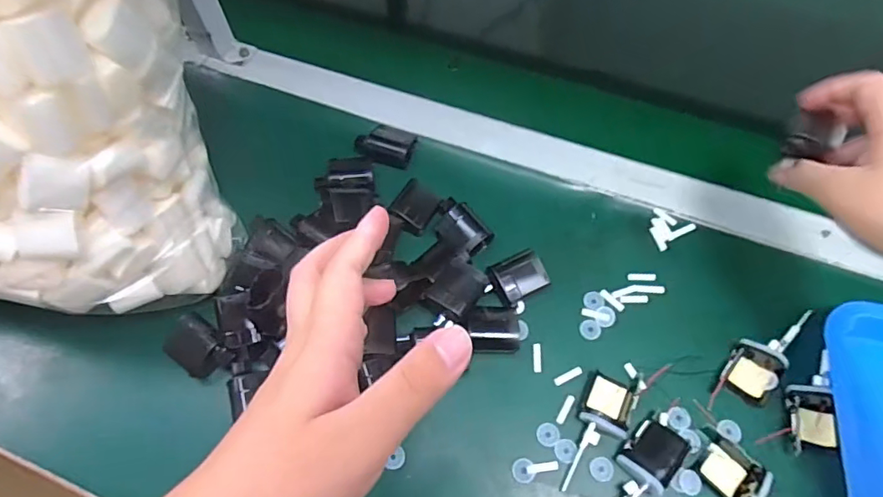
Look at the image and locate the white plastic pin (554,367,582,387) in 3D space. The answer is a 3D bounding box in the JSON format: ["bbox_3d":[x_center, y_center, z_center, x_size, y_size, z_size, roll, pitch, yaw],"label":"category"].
[{"bbox_3d":[0.103,0.103,0.425,0.025,0.004,0.007,-26,66,-11],"label":"white plastic pin"}]

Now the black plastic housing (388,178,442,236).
[{"bbox_3d":[-0.024,-0.039,0.481,0.035,0.014,0.044,26,67,13],"label":"black plastic housing"}]

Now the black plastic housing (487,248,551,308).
[{"bbox_3d":[0.066,0.026,0.454,0.048,0.023,0.035,-24,66,-11],"label":"black plastic housing"}]

